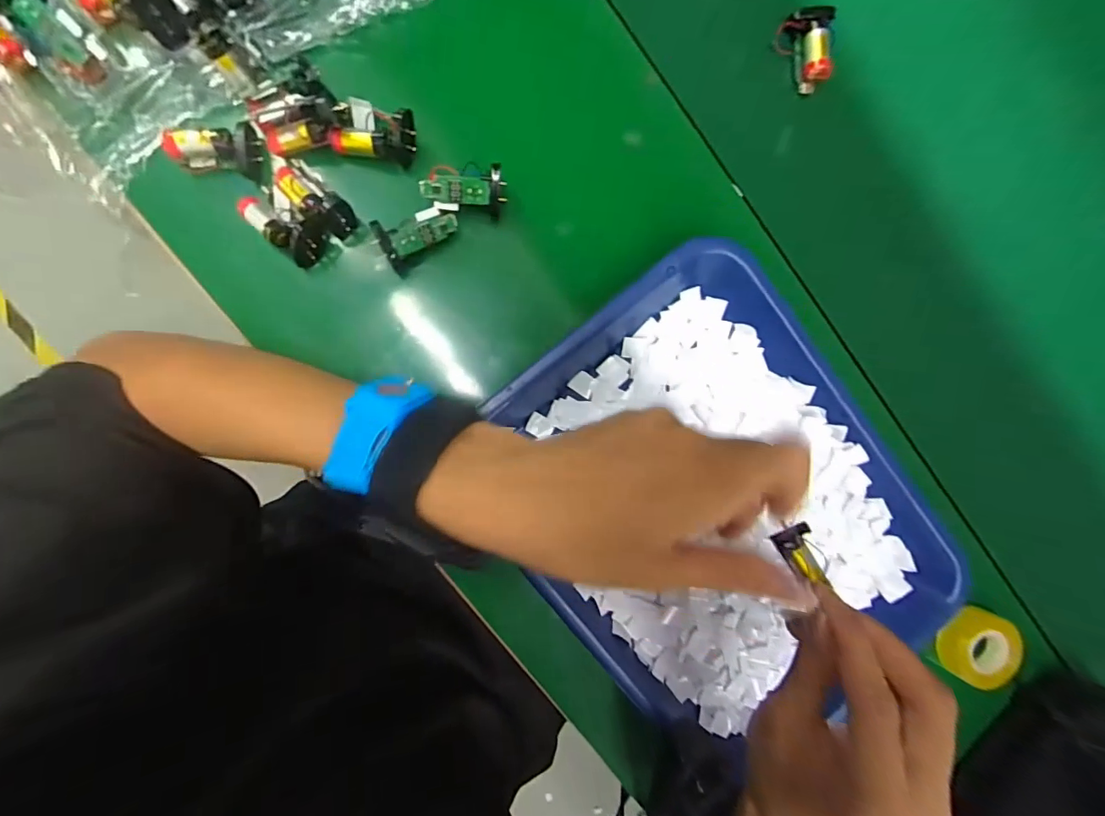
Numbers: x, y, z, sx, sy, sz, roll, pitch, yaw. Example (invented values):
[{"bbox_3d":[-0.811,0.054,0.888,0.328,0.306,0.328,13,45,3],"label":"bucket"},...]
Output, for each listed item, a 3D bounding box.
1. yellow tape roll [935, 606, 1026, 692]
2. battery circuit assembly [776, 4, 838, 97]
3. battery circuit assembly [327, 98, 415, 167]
[{"bbox_3d":[0.347,0.194,0.386,0.059,0.024,0.058,0,95,-4],"label":"yellow tape roll"},{"bbox_3d":[0.181,-0.257,0.343,0.031,0.024,0.055,2,95,-4],"label":"battery circuit assembly"},{"bbox_3d":[-0.115,-0.178,0.307,0.051,0.028,0.033,9,94,-5],"label":"battery circuit assembly"}]

